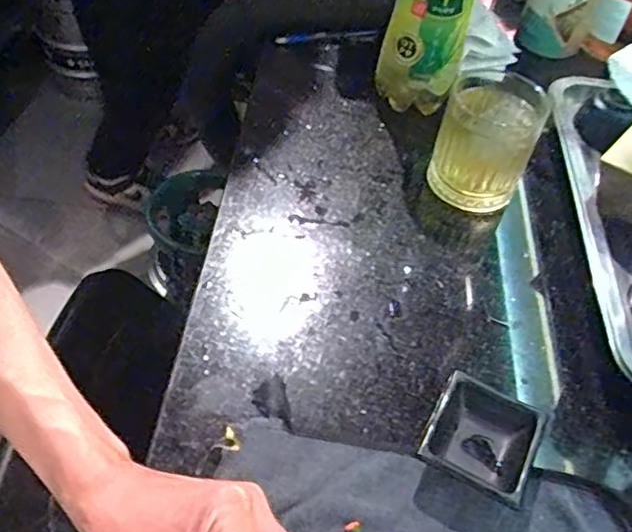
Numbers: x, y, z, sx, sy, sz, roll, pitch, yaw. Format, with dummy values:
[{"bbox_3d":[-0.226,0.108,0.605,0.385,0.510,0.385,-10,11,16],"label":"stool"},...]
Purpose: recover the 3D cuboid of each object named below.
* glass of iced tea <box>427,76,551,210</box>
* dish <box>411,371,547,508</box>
[{"bbox_3d":[0.152,-0.112,0.567,0.086,0.103,0.081,24,50,14],"label":"glass of iced tea"},{"bbox_3d":[0.109,0.112,0.406,0.069,0.027,0.067,26,51,15],"label":"dish"}]

